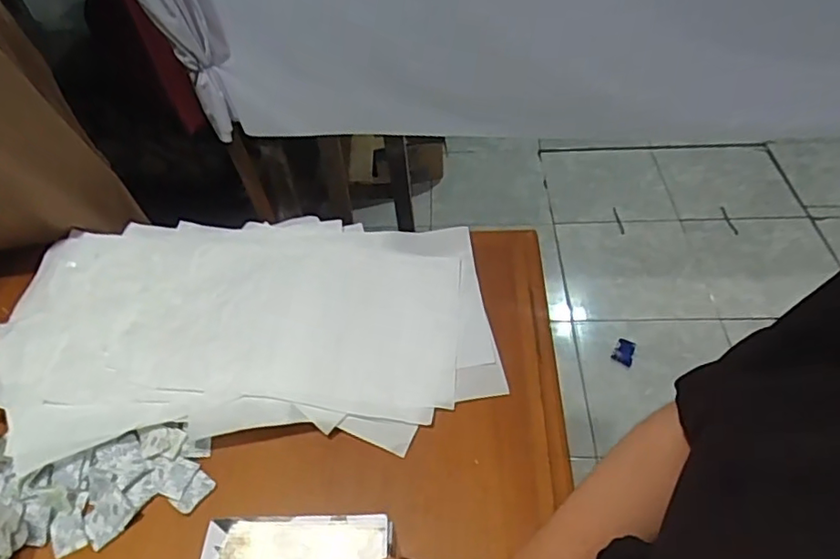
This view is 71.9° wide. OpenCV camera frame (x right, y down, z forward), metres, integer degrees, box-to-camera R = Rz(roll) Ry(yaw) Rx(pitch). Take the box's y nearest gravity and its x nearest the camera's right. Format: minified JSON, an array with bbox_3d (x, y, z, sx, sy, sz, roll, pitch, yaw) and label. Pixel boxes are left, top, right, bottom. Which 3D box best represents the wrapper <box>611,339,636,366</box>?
[{"bbox_3d":[0.545,0.189,1.539,0.051,0.013,0.079,21,53,23],"label":"wrapper"}]

